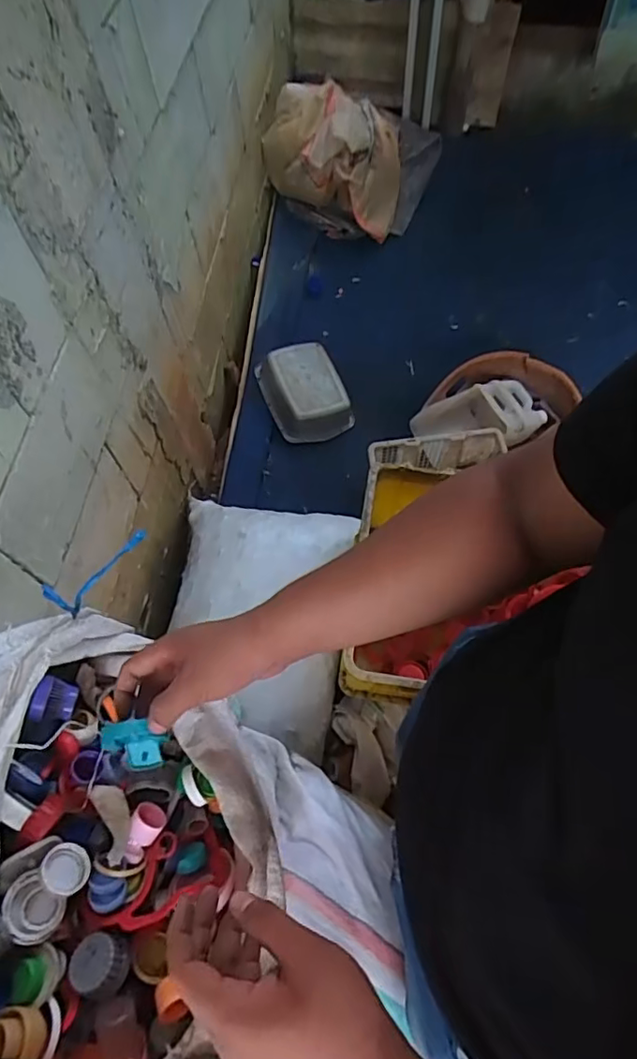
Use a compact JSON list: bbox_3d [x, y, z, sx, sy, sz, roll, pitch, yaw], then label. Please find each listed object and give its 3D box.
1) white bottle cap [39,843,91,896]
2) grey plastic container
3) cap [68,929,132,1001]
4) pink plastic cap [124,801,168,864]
[{"bbox_3d":[-0.217,0.291,0.487,0.039,0.012,0.037,23,38,-19],"label":"white bottle cap"},{"bbox_3d":[-0.052,-0.446,1.742,0.233,0.110,0.293,-19,63,-6],"label":"grey plastic container"},{"bbox_3d":[-0.180,0.362,0.476,0.045,0.025,0.042,-18,40,15],"label":"cap"},{"bbox_3d":[-0.165,0.280,0.530,0.030,0.030,0.040,40,88,-6],"label":"pink plastic cap"}]

